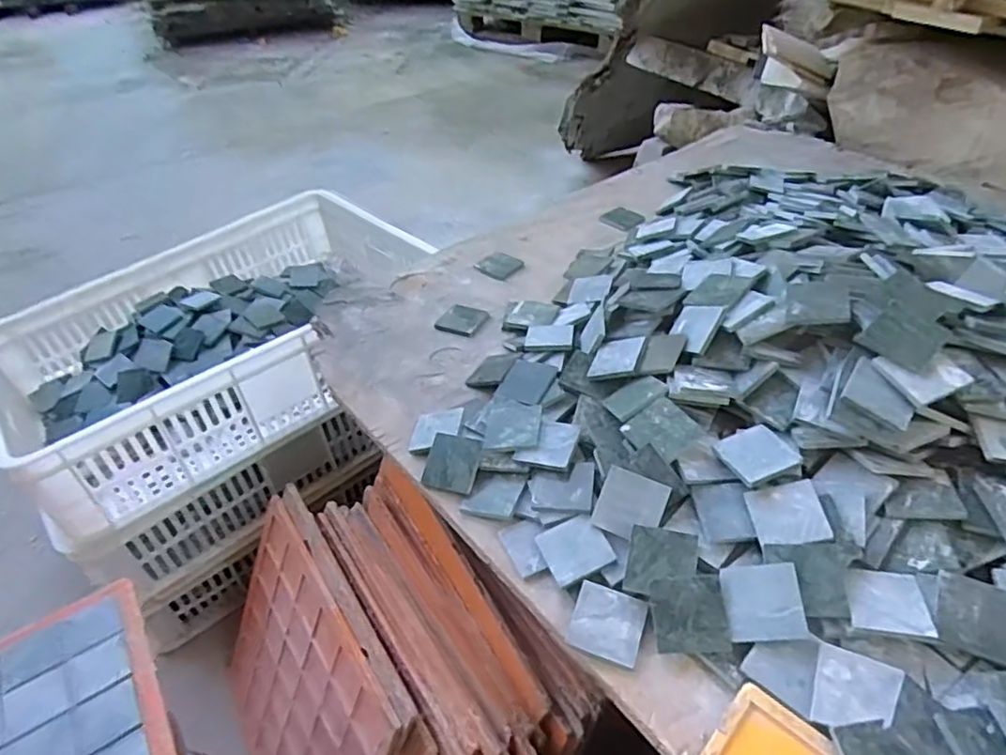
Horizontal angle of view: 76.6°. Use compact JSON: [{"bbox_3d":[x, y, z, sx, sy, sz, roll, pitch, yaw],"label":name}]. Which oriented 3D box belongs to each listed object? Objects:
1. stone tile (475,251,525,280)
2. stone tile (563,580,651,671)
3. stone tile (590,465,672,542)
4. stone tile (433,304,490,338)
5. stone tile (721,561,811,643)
[{"bbox_3d":[-0.004,-0.147,0.830,0.052,0.004,0.050,31,52,33],"label":"stone tile"},{"bbox_3d":[0.074,0.172,0.450,0.048,0.012,0.048,14,44,19],"label":"stone tile"},{"bbox_3d":[0.098,0.098,0.487,0.049,0.004,0.049,18,82,23],"label":"stone tile"},{"bbox_3d":[-0.047,-0.067,0.741,0.051,0.010,0.048,18,46,23],"label":"stone tile"},{"bbox_3d":[0.176,0.151,0.430,0.048,0.006,0.048,-12,60,17],"label":"stone tile"}]

